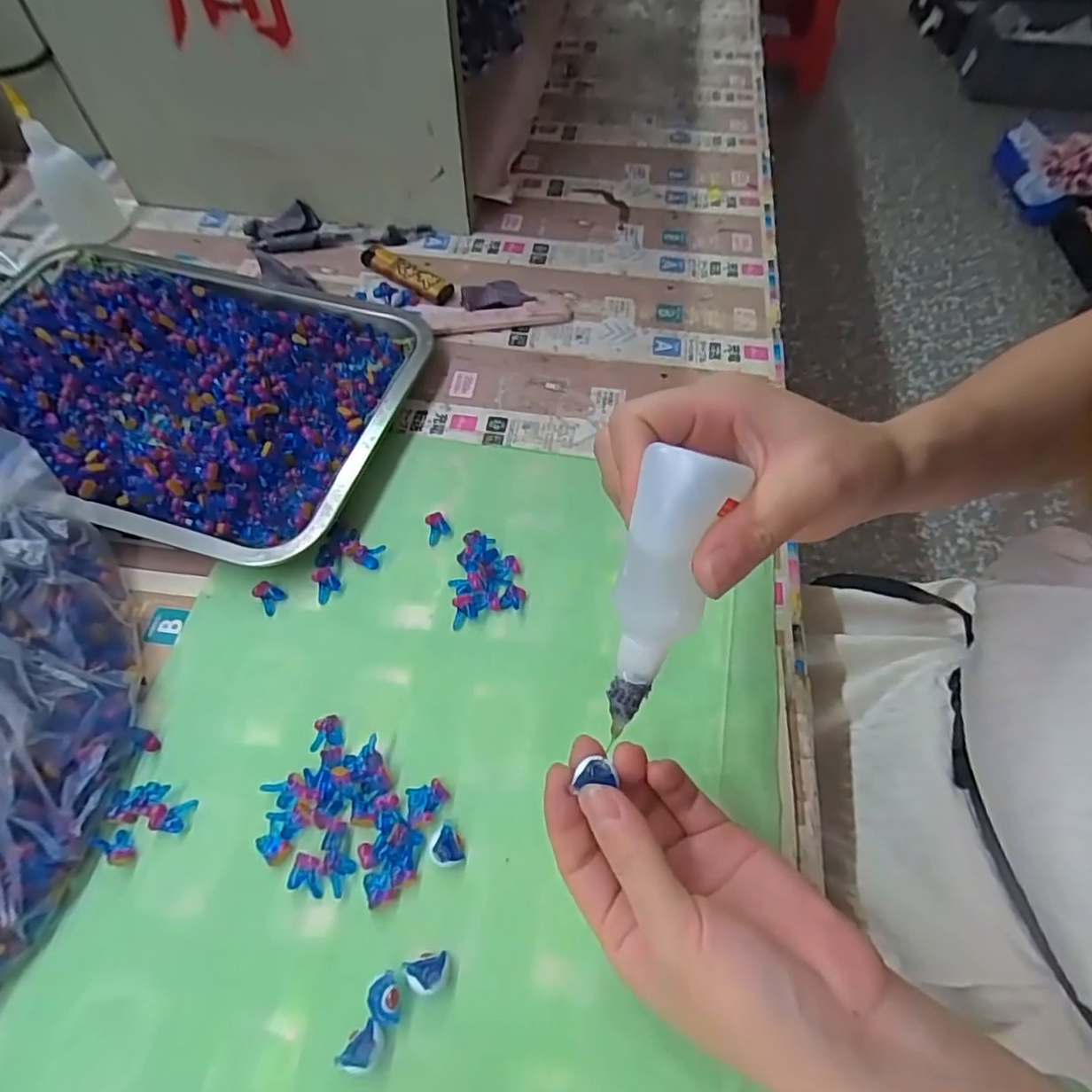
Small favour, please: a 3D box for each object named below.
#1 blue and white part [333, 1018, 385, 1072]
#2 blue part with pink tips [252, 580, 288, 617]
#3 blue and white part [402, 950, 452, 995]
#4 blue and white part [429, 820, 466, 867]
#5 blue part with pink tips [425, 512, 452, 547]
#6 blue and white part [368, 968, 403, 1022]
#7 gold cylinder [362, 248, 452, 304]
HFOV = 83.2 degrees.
[{"bbox_3d":[-0.068,0.187,0.229,0.014,0.006,0.016,23,62,14],"label":"blue and white part"},{"bbox_3d":[-0.149,0.026,0.328,0.018,0.006,0.014,37,66,20],"label":"blue part with pink tips"},{"bbox_3d":[-0.046,0.167,0.240,0.017,0.009,0.013,-12,59,-7],"label":"blue and white part"},{"bbox_3d":[-0.044,0.128,0.265,0.013,0.008,0.018,-18,60,-10],"label":"blue and white part"},{"bbox_3d":[-0.062,-0.011,0.351,0.013,0.007,0.016,-16,60,-9],"label":"blue part with pink tips"},{"bbox_3d":[-0.061,0.174,0.236,0.012,0.009,0.016,-26,62,-14],"label":"blue and white part"},{"bbox_3d":[-0.106,-0.207,0.465,0.083,0.013,0.018,34,65,19],"label":"gold cylinder"}]

